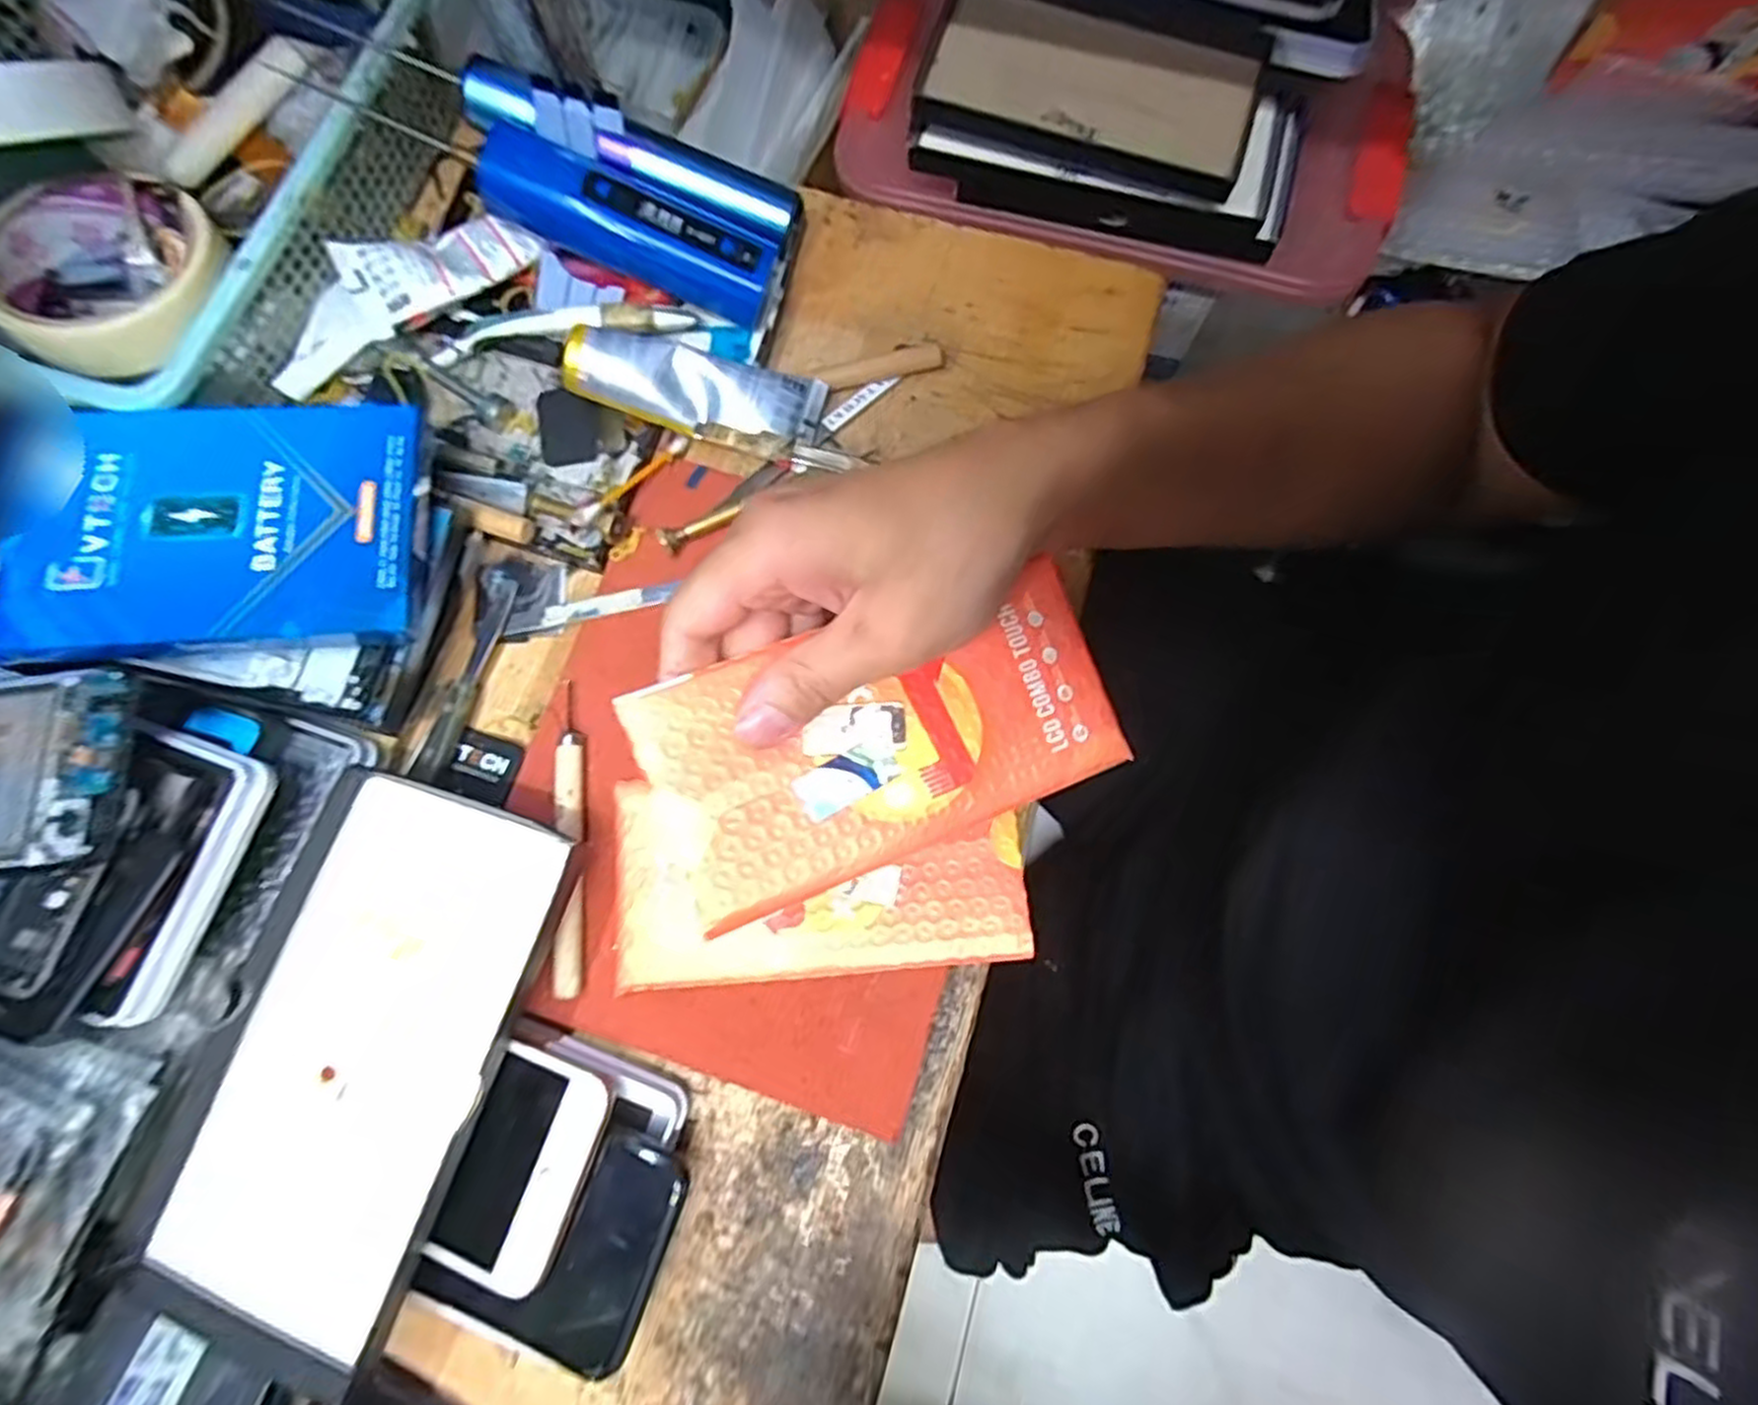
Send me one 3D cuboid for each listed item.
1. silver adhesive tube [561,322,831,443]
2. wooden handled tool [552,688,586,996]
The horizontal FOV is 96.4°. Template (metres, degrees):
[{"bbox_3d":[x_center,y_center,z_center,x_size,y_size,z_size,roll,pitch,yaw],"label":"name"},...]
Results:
[{"bbox_3d":[-0.086,-0.147,0.372,0.116,0.018,0.039,9,99,-10],"label":"silver adhesive tube"},{"bbox_3d":[-0.131,0.056,0.335,0.011,0.009,0.129,-3,77,-1],"label":"wooden handled tool"}]

